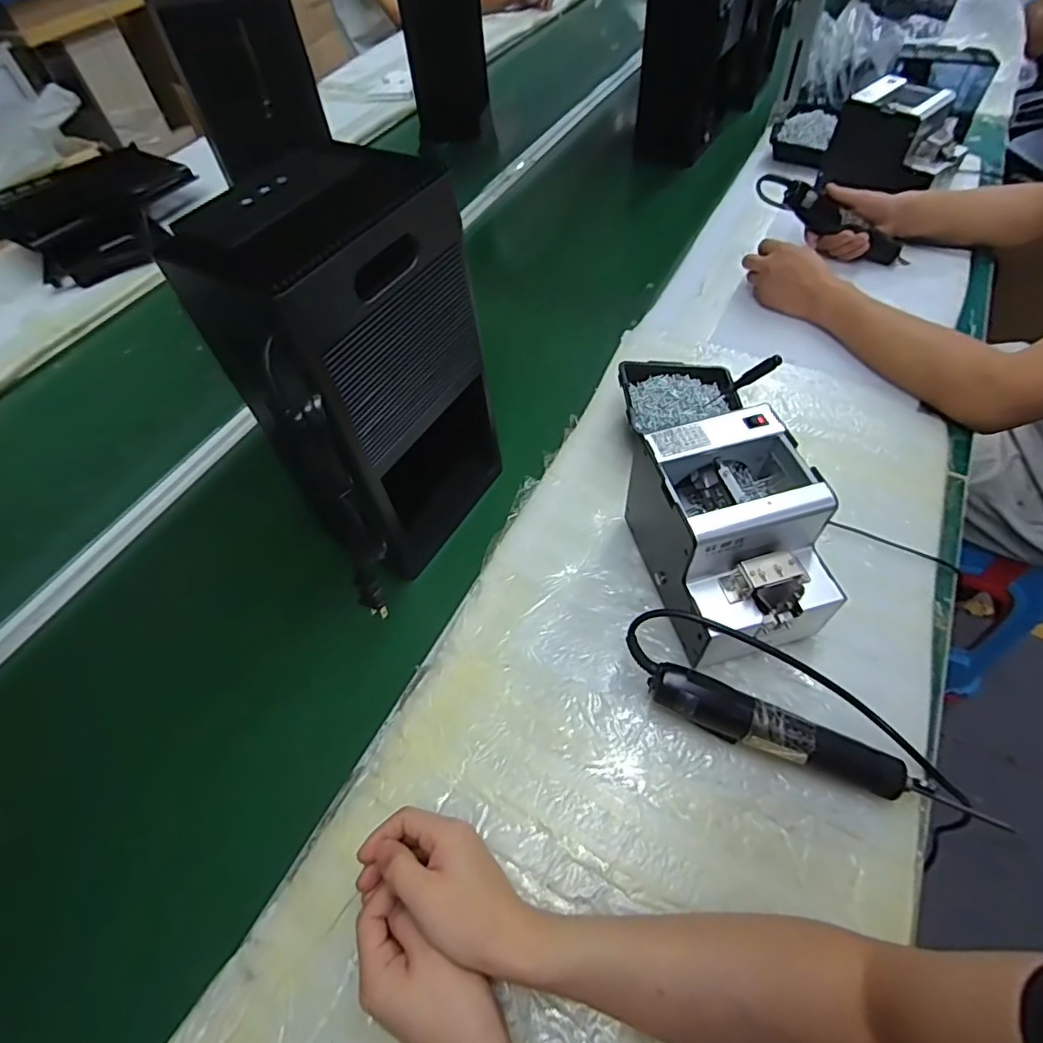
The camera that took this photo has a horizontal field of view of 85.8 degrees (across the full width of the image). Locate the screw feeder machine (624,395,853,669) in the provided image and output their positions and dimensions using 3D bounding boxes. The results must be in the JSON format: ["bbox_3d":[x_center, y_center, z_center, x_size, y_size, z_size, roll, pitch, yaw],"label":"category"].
[{"bbox_3d":[0.193,0.016,0.518,0.127,0.146,0.172,-16,55,-7],"label":"screw feeder machine"}]

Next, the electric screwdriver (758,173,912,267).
[{"bbox_3d":[0.483,-0.465,0.867,0.255,0.060,0.057,25,57,-7],"label":"electric screwdriver"}]

